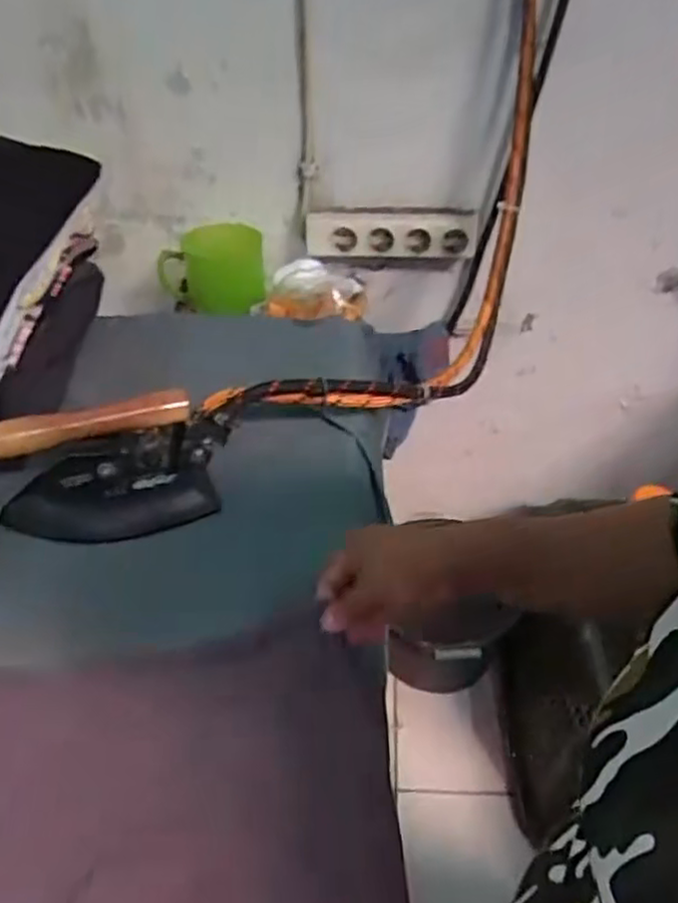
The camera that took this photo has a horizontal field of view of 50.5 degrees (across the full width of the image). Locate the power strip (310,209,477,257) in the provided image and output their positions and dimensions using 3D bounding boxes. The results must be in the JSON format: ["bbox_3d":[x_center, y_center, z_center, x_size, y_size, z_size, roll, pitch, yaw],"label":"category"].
[{"bbox_3d":[0.074,-0.310,1.022,0.234,0.065,0.033,3,41,2],"label":"power strip"}]

